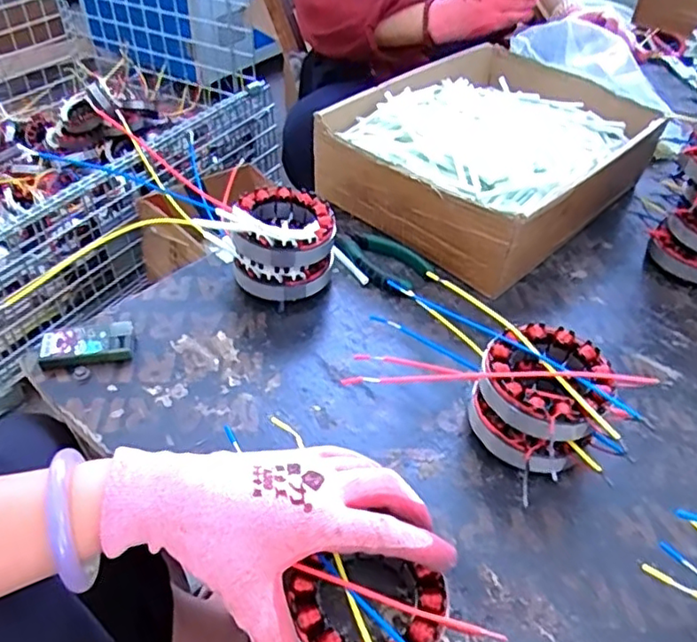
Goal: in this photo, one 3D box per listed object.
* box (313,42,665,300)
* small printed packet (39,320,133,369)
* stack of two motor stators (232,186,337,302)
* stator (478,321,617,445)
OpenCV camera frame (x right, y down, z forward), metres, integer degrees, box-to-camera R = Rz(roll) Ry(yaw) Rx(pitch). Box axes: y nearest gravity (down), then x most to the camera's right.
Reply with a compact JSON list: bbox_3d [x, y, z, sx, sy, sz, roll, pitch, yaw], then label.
[{"bbox_3d":[0.155,-0.177,0.652,0.239,0.099,0.329,35,51,29],"label":"box"},{"bbox_3d":[-0.204,0.019,0.480,0.067,0.018,0.031,-9,45,-14],"label":"small printed packet"},{"bbox_3d":[-0.057,-0.066,0.533,0.086,0.081,0.080,-8,45,-13],"label":"stack of two motor stators"},{"bbox_3d":[0.136,0.038,0.416,0.084,0.027,0.088,1,43,-1],"label":"stator"}]

